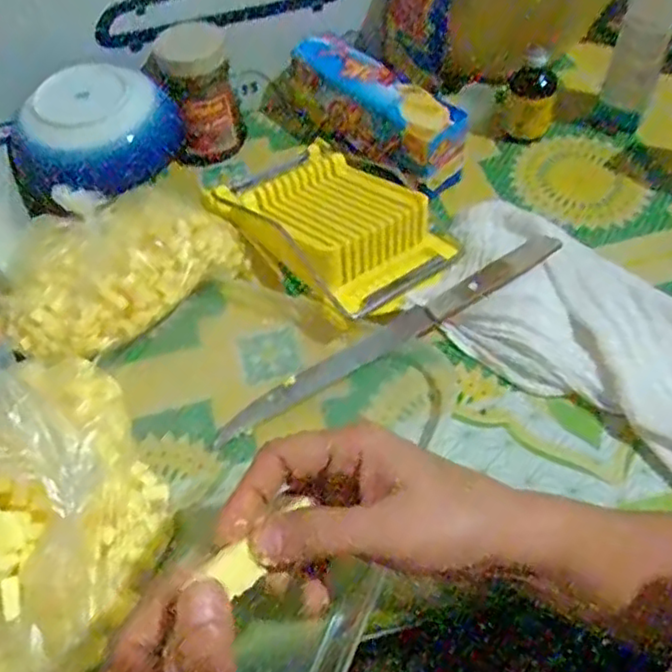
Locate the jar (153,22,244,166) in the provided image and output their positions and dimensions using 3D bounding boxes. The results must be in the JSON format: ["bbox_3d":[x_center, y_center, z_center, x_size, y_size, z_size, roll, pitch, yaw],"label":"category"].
[{"bbox_3d":[-0.119,-0.207,0.569,0.064,0.090,0.070,-2,53,2],"label":"jar"}]

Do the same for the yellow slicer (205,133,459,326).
[{"bbox_3d":[-0.002,-0.090,0.506,0.121,0.035,0.184,-34,58,-21],"label":"yellow slicer"}]

